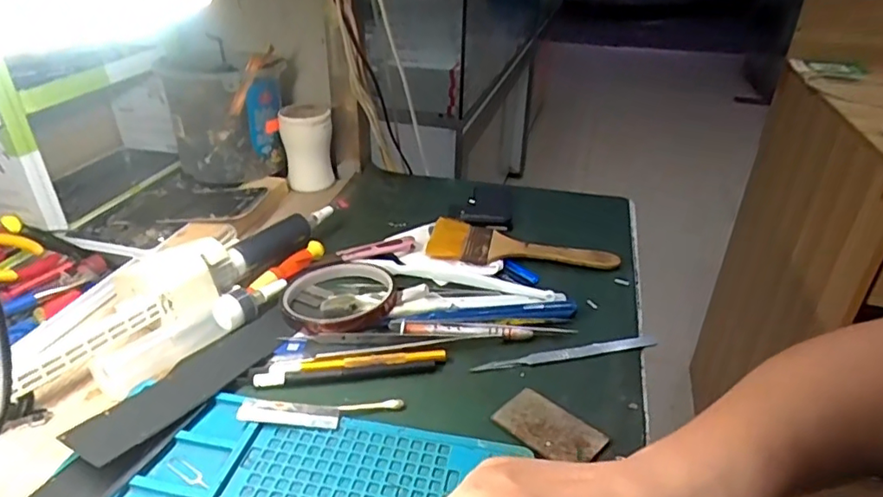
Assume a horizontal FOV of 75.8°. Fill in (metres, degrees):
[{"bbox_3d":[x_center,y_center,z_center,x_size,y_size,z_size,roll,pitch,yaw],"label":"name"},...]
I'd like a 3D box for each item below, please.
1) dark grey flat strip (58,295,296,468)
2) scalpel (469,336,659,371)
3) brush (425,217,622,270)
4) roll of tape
[{"bbox_3d":[-0.150,0.077,0.358,0.038,0.009,0.162,21,29,20],"label":"dark grey flat strip"},{"bbox_3d":[0.087,0.071,0.390,0.132,0.007,0.009,-5,32,-11],"label":"scalpel"},{"bbox_3d":[0.069,0.002,0.495,0.161,0.010,0.061,10,32,13],"label":"brush"},{"bbox_3d":[-0.077,0.036,0.436,0.083,0.009,0.086,2,31,-1],"label":"roll of tape"}]

